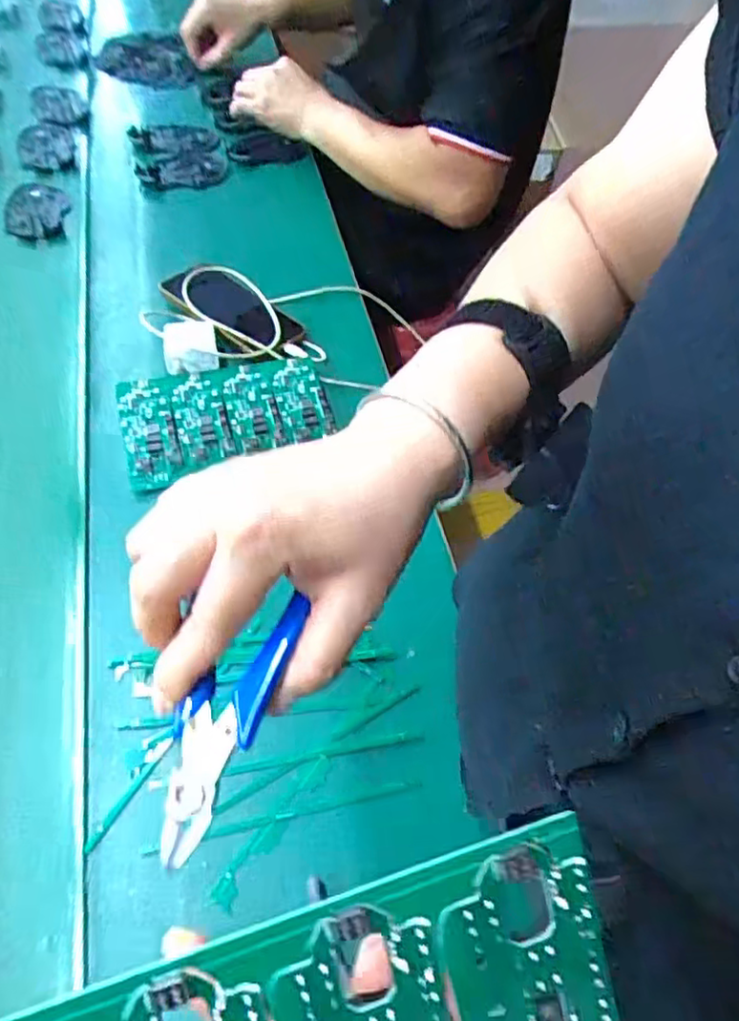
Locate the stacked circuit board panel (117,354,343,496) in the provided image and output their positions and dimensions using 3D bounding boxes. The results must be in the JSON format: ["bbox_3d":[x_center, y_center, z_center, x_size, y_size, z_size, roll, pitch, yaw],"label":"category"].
[{"bbox_3d":[-0.135,-0.093,0.622,0.194,0.009,0.109,-16,67,-19],"label":"stacked circuit board panel"}]

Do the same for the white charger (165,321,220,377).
[{"bbox_3d":[-0.179,-0.167,0.649,0.050,0.021,0.061,-10,58,-11],"label":"white charger"}]

